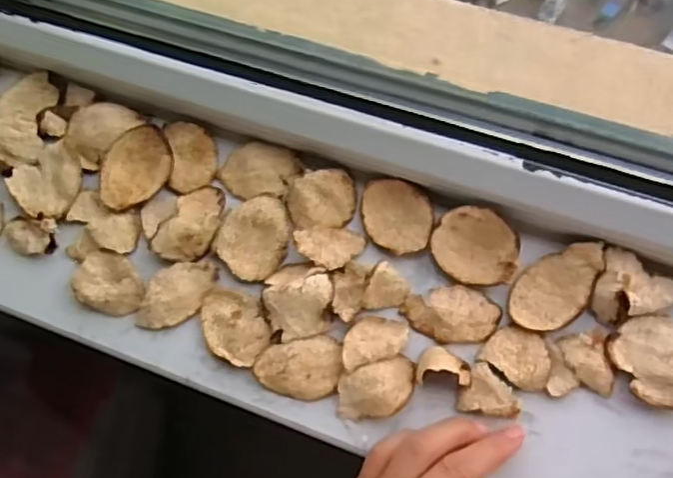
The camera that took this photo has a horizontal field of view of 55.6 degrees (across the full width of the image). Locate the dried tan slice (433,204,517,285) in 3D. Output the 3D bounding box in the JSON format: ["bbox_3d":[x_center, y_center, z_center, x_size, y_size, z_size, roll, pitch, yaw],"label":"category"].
[{"bbox_3d":[0.080,0.004,0.368,0.046,0.015,0.041,6,70,5],"label":"dried tan slice"}]

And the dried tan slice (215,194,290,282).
[{"bbox_3d":[-0.050,-0.002,0.391,0.040,0.012,0.050,28,73,12],"label":"dried tan slice"}]

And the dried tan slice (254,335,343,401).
[{"bbox_3d":[-0.021,0.074,0.365,0.049,0.009,0.033,-9,70,-1],"label":"dried tan slice"}]

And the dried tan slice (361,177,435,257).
[{"bbox_3d":[0.036,-0.014,0.385,0.048,0.012,0.039,33,74,13],"label":"dried tan slice"}]

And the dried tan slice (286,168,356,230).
[{"bbox_3d":[-0.009,-0.025,0.388,0.042,0.013,0.033,-10,70,-1],"label":"dried tan slice"}]

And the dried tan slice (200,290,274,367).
[{"bbox_3d":[-0.060,0.051,0.377,0.035,0.006,0.048,-24,71,-6],"label":"dried tan slice"}]

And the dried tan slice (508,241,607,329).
[{"bbox_3d":[0.124,0.024,0.358,0.036,0.012,0.058,36,75,14],"label":"dried tan slice"}]

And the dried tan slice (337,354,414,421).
[{"bbox_3d":[0.022,0.083,0.352,0.045,0.009,0.028,-20,70,-5],"label":"dried tan slice"}]

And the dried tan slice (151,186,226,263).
[{"bbox_3d":[-0.089,-0.011,0.393,0.034,0.016,0.053,26,73,11],"label":"dried tan slice"}]

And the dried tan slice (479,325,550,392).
[{"bbox_3d":[0.101,0.064,0.351,0.036,0.005,0.030,32,74,13],"label":"dried tan slice"}]

